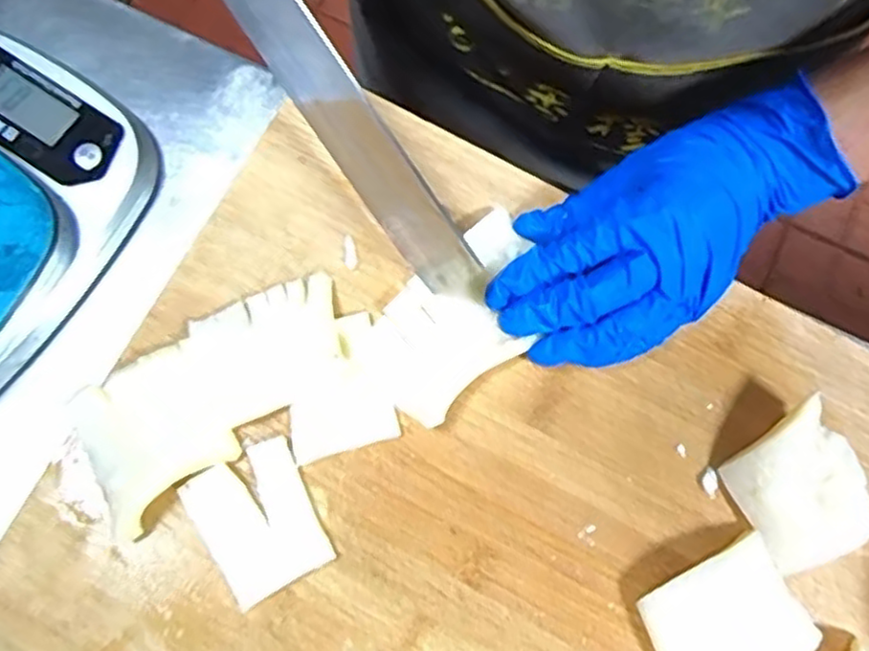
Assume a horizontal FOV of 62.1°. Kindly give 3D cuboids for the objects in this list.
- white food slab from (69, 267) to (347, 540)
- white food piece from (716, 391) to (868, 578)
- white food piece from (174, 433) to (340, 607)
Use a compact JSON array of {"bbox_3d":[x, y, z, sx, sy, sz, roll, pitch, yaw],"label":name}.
[{"bbox_3d":[-0.096,0.026,0.324,0.127,0.014,0.060,-35,80,-10],"label":"white food slab"},{"bbox_3d":[0.164,0.073,0.323,0.054,0.023,0.062,-29,78,-9],"label":"white food piece"},{"bbox_3d":[-0.077,0.086,0.317,0.050,0.006,0.060,-29,78,-8],"label":"white food piece"}]

